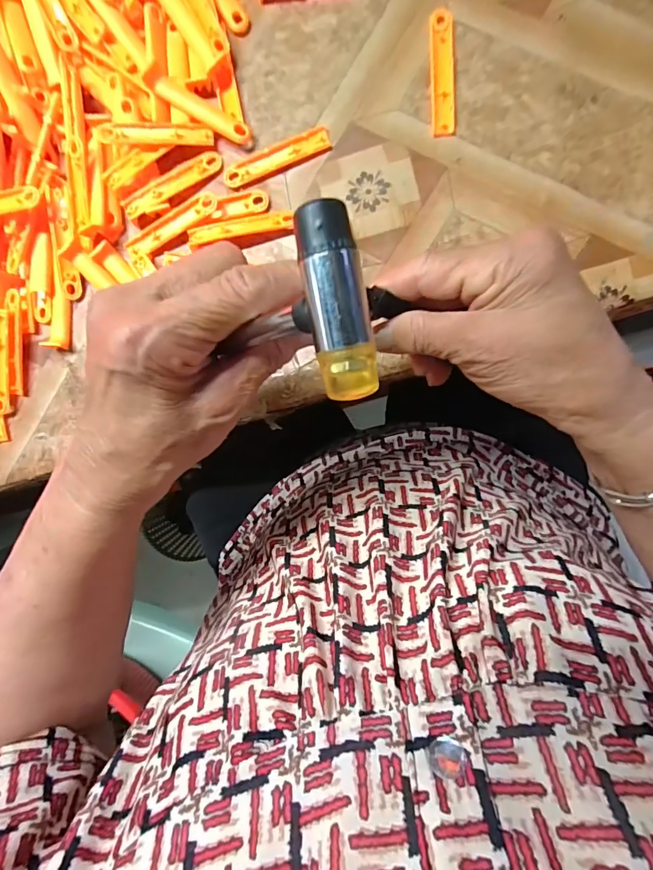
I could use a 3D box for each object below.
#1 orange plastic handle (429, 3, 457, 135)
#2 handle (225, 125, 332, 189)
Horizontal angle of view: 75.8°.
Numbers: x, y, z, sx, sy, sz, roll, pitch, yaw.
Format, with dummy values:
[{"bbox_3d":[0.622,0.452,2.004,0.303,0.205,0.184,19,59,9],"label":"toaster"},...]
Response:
[{"bbox_3d":[0.076,-0.236,0.272,0.016,0.004,0.078,-2,93,6],"label":"orange plastic handle"},{"bbox_3d":[-0.034,-0.191,0.288,0.076,0.004,0.016,-19,91,7],"label":"handle"}]

